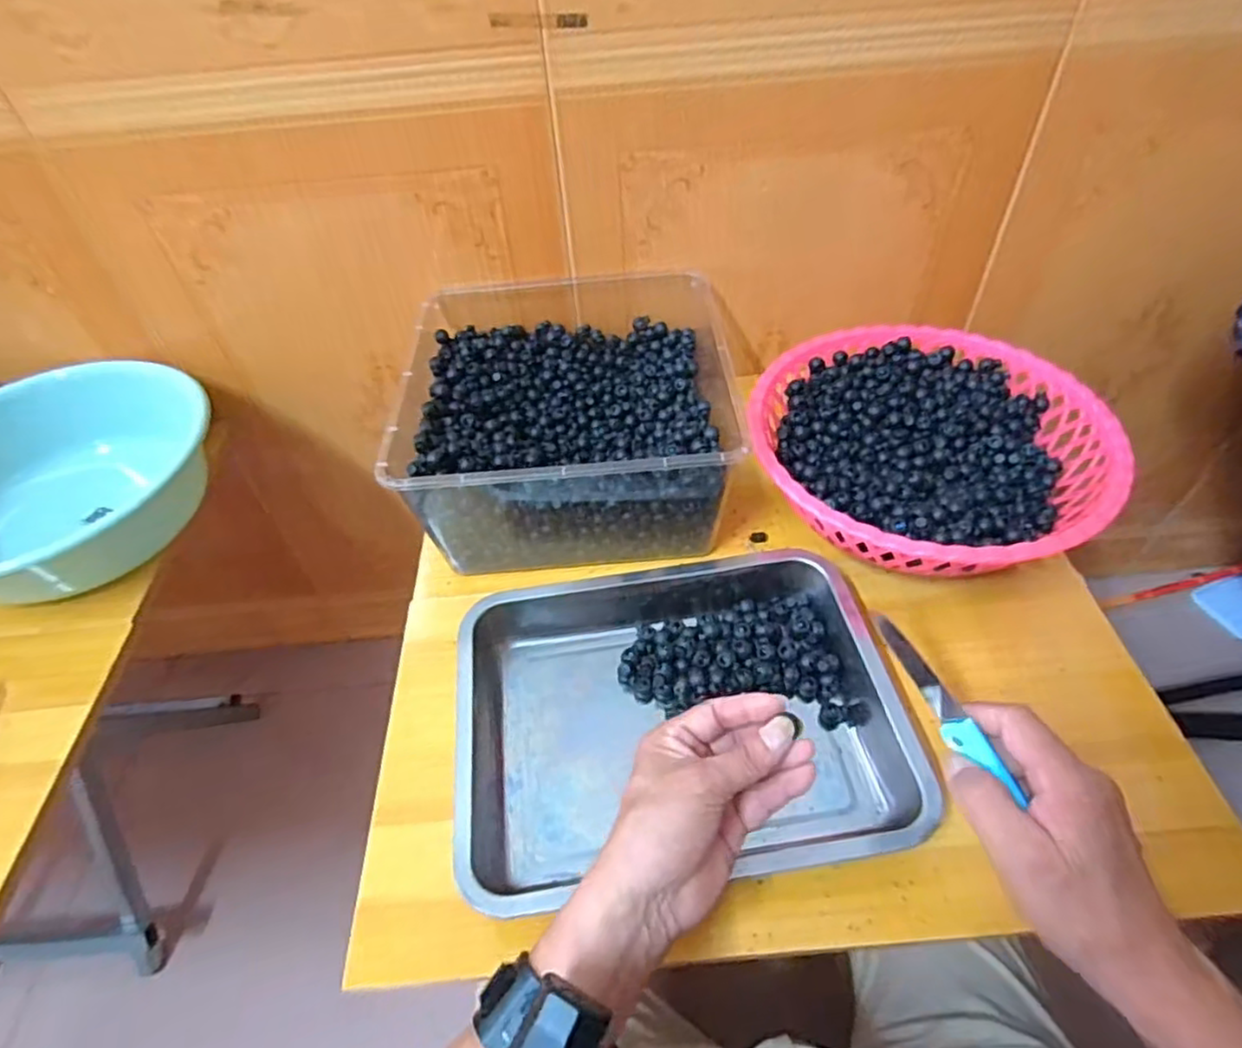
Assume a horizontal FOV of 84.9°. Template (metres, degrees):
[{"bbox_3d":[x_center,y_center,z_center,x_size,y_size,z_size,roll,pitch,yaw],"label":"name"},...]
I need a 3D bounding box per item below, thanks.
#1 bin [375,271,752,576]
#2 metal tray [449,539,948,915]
[{"bbox_3d":[-0.053,-0.107,0.665,0.301,0.126,0.300,-5,48,0],"label":"bin"},{"bbox_3d":[0.037,0.132,0.512,0.311,0.051,0.265,-10,48,-4],"label":"metal tray"}]

